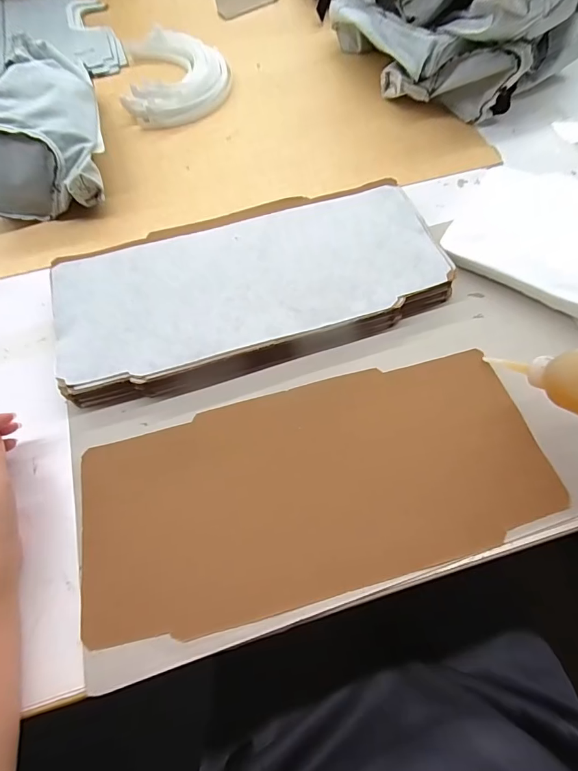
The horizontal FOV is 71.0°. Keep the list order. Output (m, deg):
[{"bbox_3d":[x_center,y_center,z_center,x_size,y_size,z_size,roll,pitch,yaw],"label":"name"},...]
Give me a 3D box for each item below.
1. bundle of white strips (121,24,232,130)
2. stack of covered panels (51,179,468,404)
[{"bbox_3d":[-0.184,-0.513,0.665,0.173,0.034,0.236,-8,64,-2],"label":"bundle of white strips"},{"bbox_3d":[-0.044,-0.115,0.468,0.425,0.034,0.203,-17,65,-6],"label":"stack of covered panels"}]

